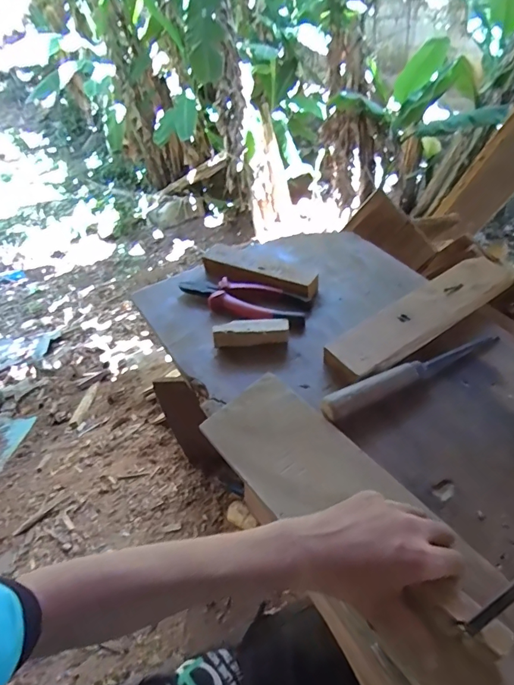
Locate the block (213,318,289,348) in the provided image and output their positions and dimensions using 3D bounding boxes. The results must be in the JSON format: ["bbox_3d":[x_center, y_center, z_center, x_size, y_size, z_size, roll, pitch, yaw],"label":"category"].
[{"bbox_3d":[-0.007,-0.012,0.520,0.090,0.025,0.021,-4,48,2],"label":"block"}]

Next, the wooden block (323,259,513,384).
[{"bbox_3d":[0.199,-0.033,0.521,0.274,0.025,0.063,-29,52,-20],"label":"wooden block"}]

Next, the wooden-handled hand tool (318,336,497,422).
[{"bbox_3d":[0.172,0.031,0.462,0.228,0.025,0.026,-22,50,-14],"label":"wooden-handled hand tool"}]

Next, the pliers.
[{"bbox_3d":[-0.018,-0.059,0.573,0.176,0.020,0.063,18,52,20],"label":"pliers"}]

